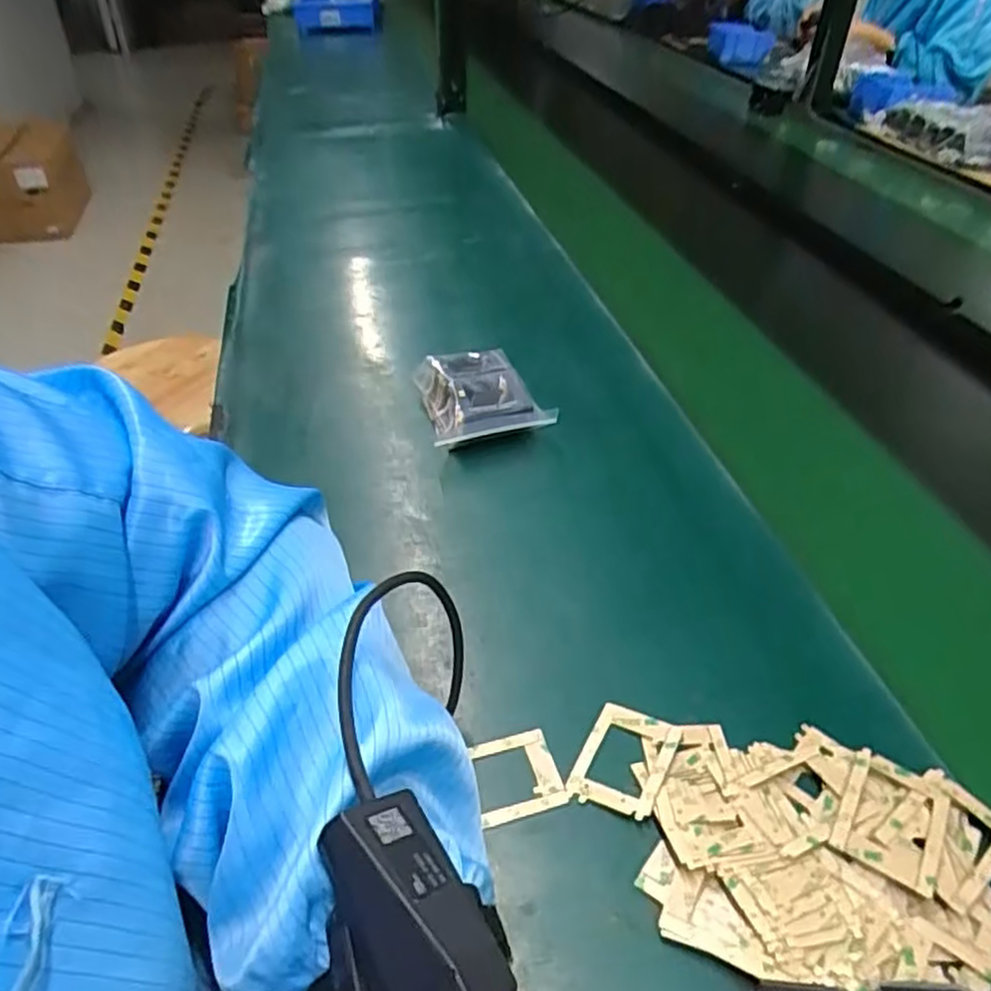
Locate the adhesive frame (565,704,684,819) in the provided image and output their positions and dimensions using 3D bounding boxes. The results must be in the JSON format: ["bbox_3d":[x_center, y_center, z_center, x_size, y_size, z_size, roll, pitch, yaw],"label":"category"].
[{"bbox_3d":[0.061,0.123,0.344,0.040,0.004,0.053,22,45,21],"label":"adhesive frame"}]

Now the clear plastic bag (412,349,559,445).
[{"bbox_3d":[-0.011,-0.072,0.564,0.087,0.047,0.103,-13,41,-8],"label":"clear plastic bag"}]

